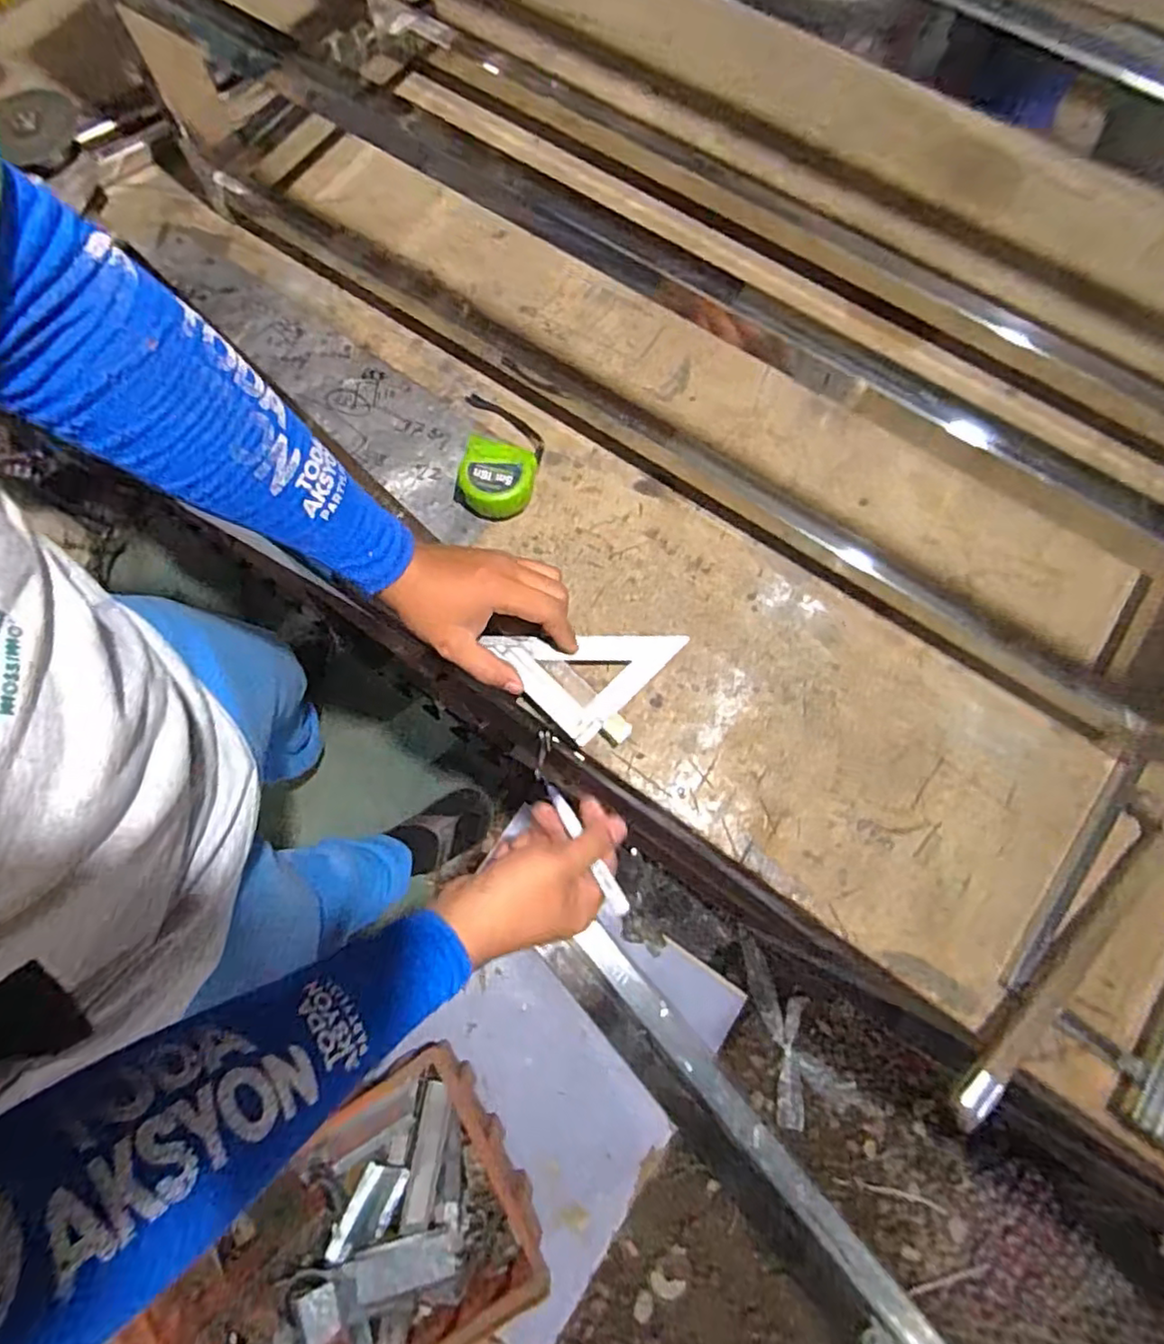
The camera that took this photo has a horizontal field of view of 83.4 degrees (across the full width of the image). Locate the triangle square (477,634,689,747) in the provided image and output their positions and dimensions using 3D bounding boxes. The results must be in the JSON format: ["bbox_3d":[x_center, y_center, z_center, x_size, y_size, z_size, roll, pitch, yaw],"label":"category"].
[{"bbox_3d":[0.002,-0.020,0.538,0.114,0.012,0.121,44,80,9],"label":"triangle square"}]

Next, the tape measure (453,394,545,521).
[{"bbox_3d":[-0.078,-0.205,0.599,0.081,0.039,0.130,6,74,2],"label":"tape measure"}]

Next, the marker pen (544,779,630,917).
[{"bbox_3d":[0.001,0.125,0.473,0.013,0.009,0.110,-30,65,-7],"label":"marker pen"}]

